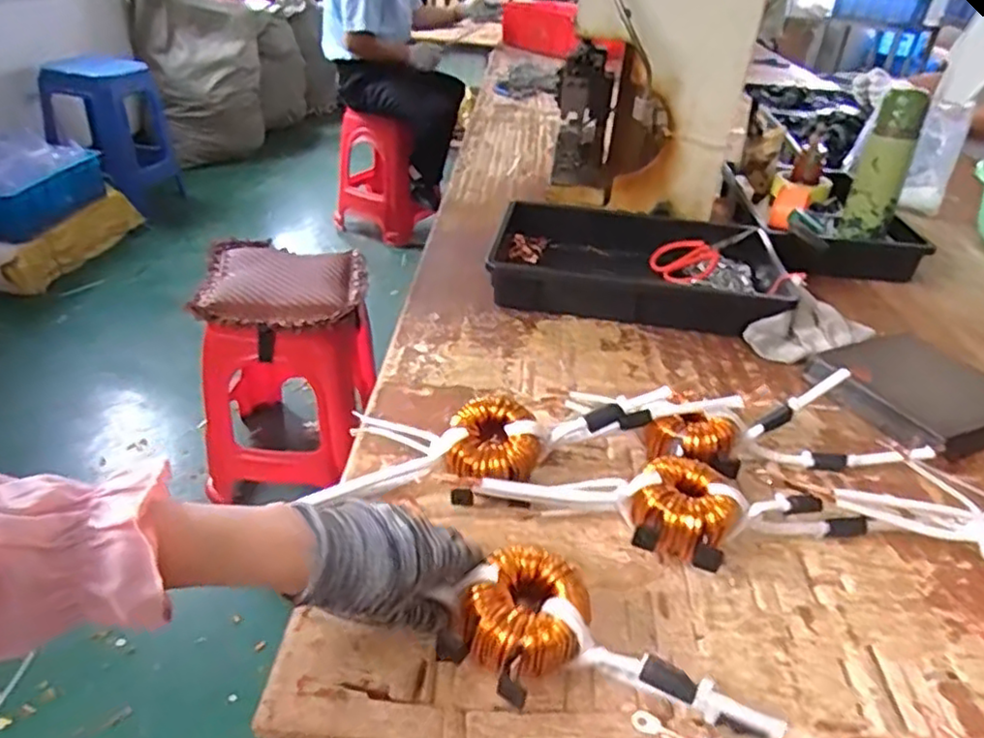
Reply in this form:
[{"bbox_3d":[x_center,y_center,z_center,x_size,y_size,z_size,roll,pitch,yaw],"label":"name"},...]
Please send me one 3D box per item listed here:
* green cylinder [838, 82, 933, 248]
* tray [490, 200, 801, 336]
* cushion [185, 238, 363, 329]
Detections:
[{"bbox_3d":[0.570,-0.284,0.986,0.066,0.223,0.058,23,37,26],"label":"green cylinder"},{"bbox_3d":[0.197,-0.139,0.914,0.373,0.062,0.249,8,33,6],"label":"tray"},{"bbox_3d":[-0.441,-0.181,1.400,0.339,0.055,0.301,4,33,-1],"label":"cushion"}]

